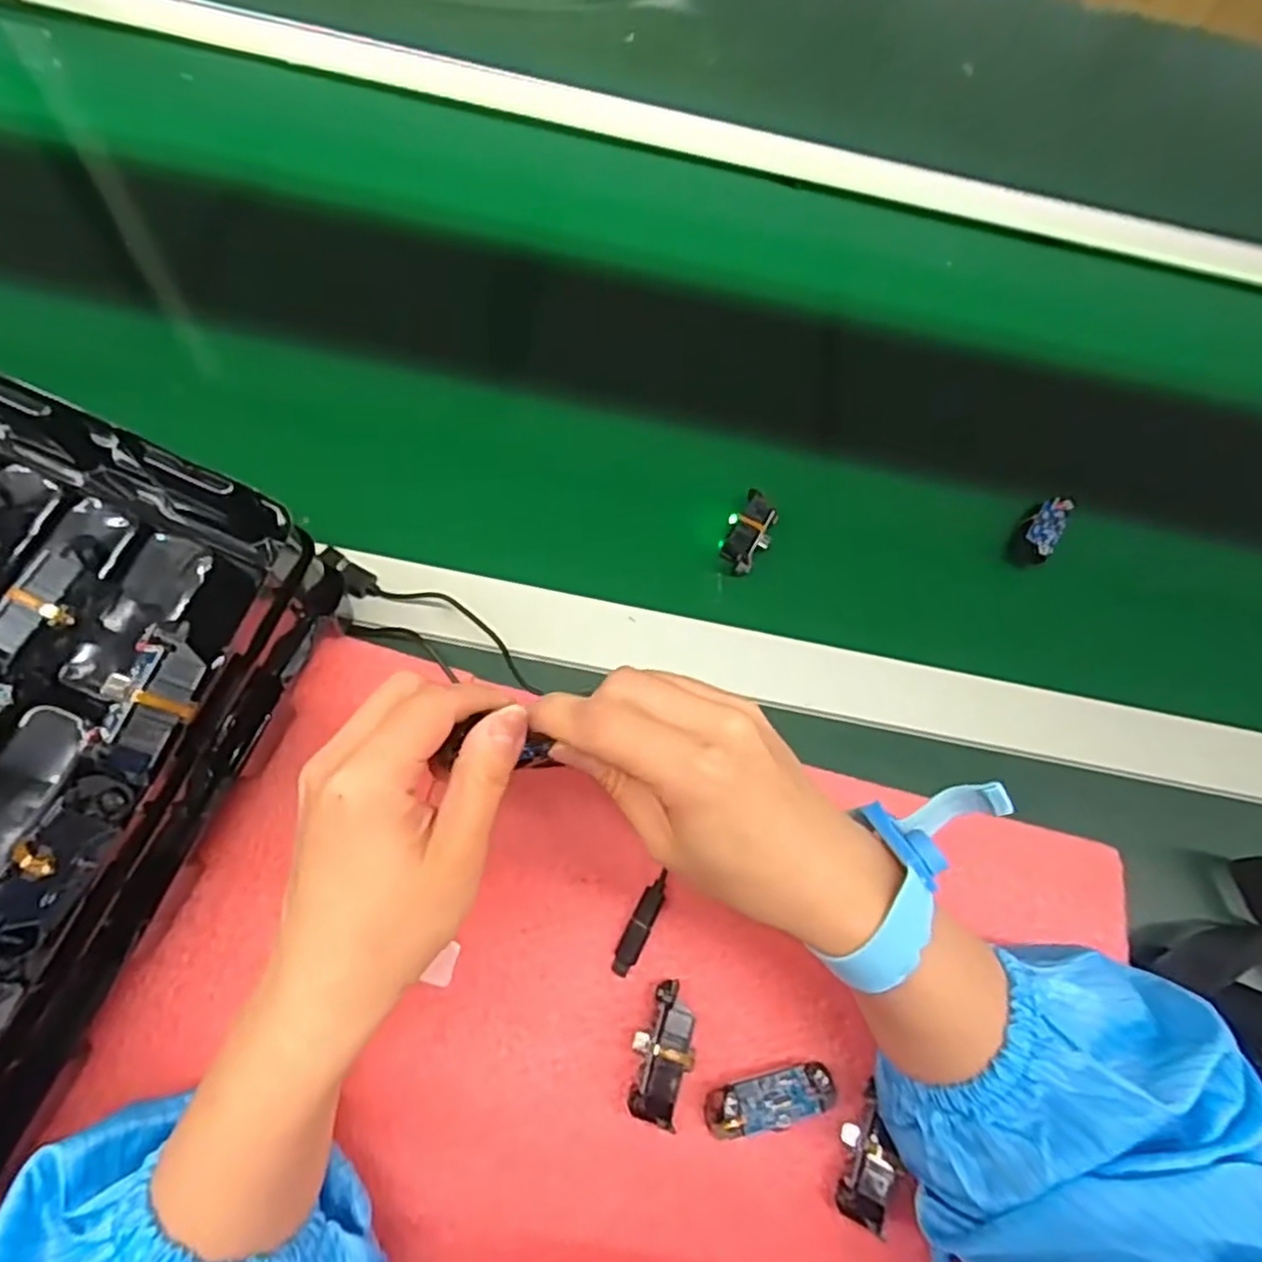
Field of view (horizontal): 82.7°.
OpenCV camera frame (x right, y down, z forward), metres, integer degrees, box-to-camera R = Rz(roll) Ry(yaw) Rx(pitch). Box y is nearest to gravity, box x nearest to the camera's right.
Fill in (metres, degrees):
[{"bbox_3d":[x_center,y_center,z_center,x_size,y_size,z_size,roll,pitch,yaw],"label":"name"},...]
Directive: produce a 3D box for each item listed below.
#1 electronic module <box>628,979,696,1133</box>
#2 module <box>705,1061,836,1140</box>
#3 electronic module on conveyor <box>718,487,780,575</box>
[{"bbox_3d":[0.015,0.186,0.318,0.025,0.018,0.054,16,66,0],"label":"electronic module"},{"bbox_3d":[0.061,0.206,0.316,0.056,0.022,0.020,-10,69,-11],"label":"module"},{"bbox_3d":[0.072,-0.060,0.437,0.026,0.020,0.051,30,67,6],"label":"electronic module on conveyor"}]

